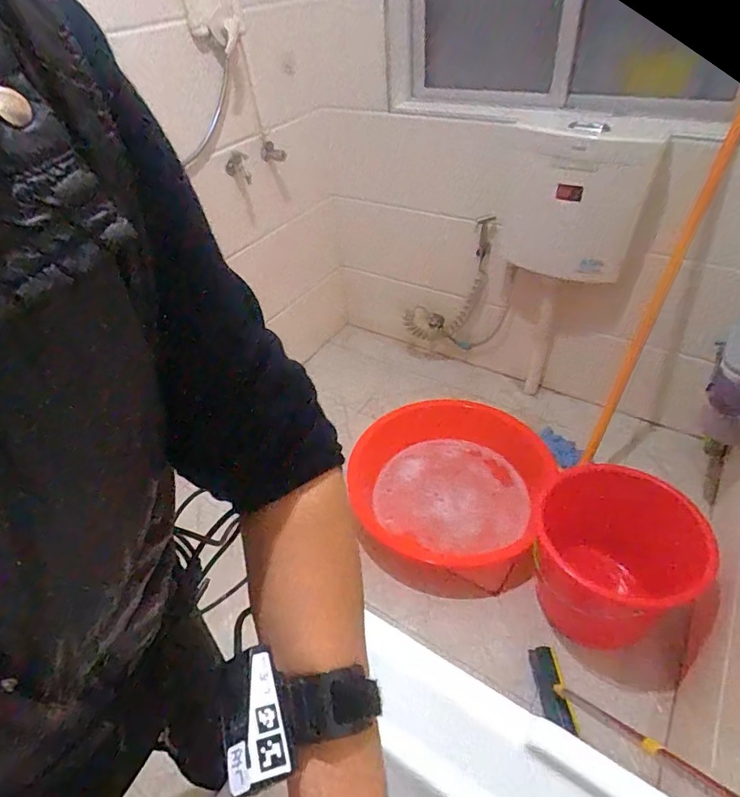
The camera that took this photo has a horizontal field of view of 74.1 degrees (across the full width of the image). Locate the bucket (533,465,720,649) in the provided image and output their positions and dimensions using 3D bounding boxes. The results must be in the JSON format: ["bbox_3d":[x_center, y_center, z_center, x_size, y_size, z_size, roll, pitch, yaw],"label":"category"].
[{"bbox_3d":[0.580,0.373,1.174,0.352,0.262,0.339,-3,44,3],"label":"bucket"}]

